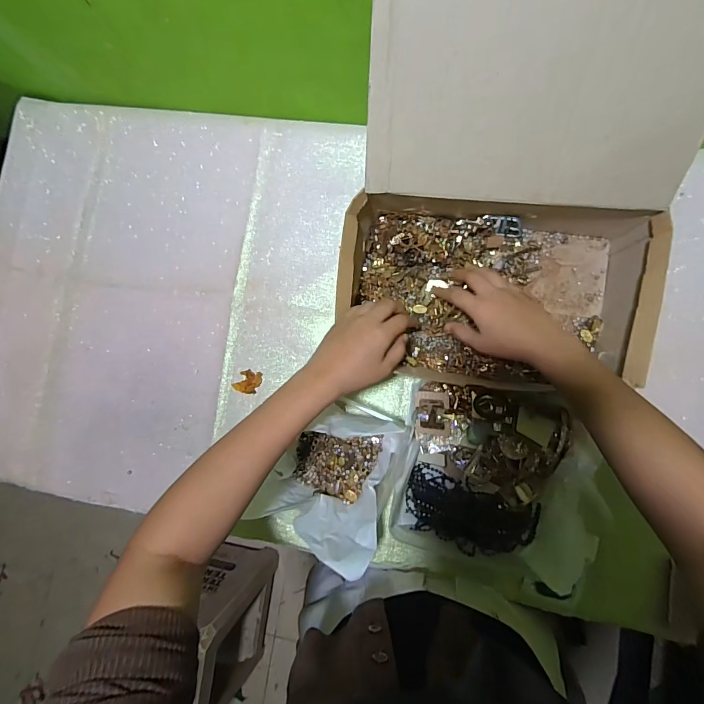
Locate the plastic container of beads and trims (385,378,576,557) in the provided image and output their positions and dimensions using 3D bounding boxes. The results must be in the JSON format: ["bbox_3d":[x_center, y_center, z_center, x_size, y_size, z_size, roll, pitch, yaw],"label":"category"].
[{"bbox_3d":[0.152,0.141,0.472,0.182,0.074,0.196,10,86,7],"label":"plastic container of beads and trims"}]

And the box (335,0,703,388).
[{"bbox_3d":[0.161,-0.145,0.415,0.325,0.223,0.339,7,87,9],"label":"box"}]

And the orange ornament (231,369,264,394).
[{"bbox_3d":[-0.149,0.042,0.559,0.034,0.005,0.036,26,88,8],"label":"orange ornament"}]

